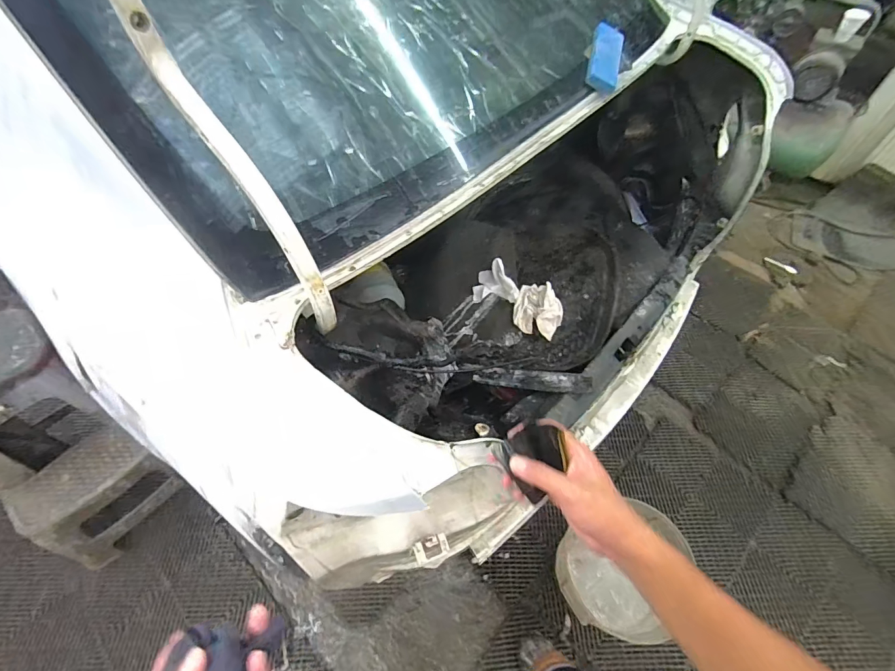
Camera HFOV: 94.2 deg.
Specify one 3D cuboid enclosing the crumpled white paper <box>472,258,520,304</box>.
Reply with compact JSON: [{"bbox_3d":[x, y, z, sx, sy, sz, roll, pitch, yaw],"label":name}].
[{"bbox_3d":[0.135,-0.143,1.125,0.120,0.070,0.103,11,56,7],"label":"crumpled white paper"}]

